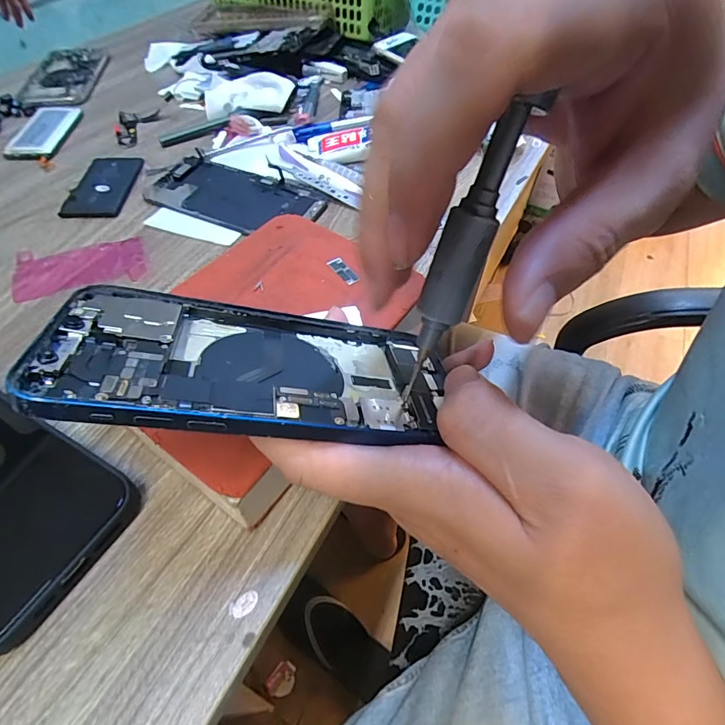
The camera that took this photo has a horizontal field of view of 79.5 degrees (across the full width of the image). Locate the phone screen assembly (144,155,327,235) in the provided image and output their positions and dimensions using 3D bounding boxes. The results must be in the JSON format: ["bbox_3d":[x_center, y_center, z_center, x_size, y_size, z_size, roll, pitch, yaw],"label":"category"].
[{"bbox_3d":[-0.107,-0.138,0.359,0.147,0.006,0.067,20,55,14],"label":"phone screen assembly"}]

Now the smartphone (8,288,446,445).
[{"bbox_3d":[-0.036,0.002,0.161,0.141,0.006,0.072,7,32,-18],"label":"smartphone"}]

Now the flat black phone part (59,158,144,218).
[{"bbox_3d":[-0.222,-0.152,0.372,0.051,0.005,0.087,-3,53,-4],"label":"flat black phone part"}]

